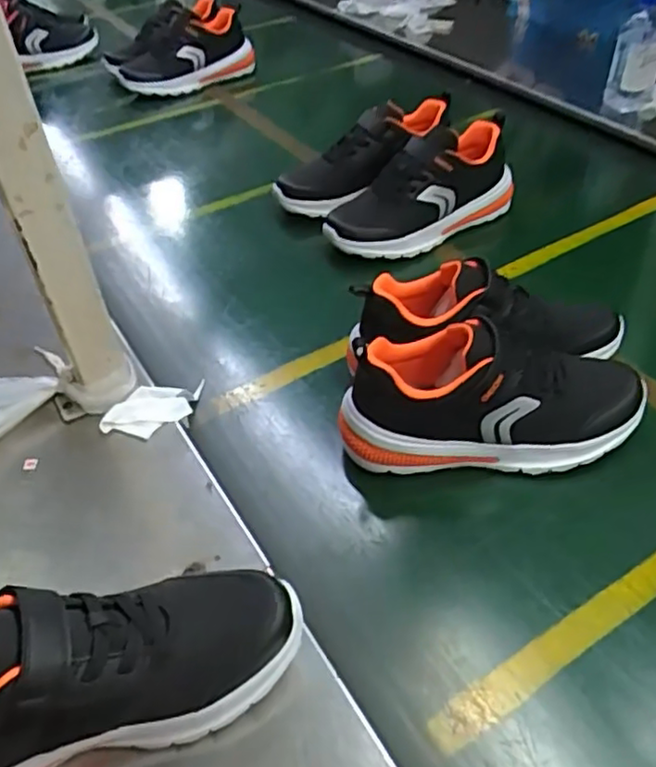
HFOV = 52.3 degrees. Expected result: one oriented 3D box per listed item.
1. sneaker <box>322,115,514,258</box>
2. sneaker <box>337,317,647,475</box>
[{"bbox_3d":[0.114,-0.233,0.820,0.241,0.130,0.089,-28,49,-22],"label":"sneaker"},{"bbox_3d":[0.137,0.014,0.554,0.245,0.122,0.090,-7,45,-2],"label":"sneaker"}]

